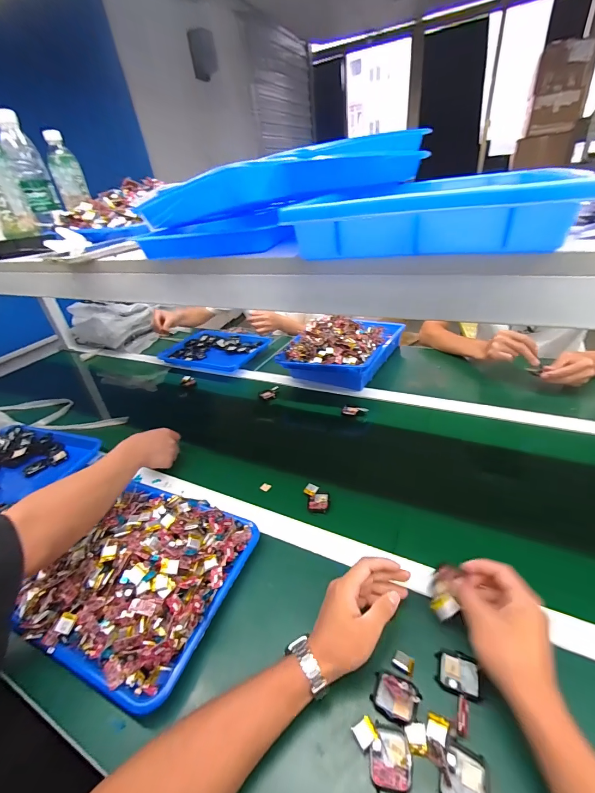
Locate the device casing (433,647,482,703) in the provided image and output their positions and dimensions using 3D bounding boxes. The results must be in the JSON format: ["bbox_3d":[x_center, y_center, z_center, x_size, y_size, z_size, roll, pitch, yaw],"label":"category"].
[{"bbox_3d":[0.180,0.309,0.373,0.047,0.009,0.042,8,36,22],"label":"device casing"}]

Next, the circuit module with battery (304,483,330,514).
[{"bbox_3d":[0.033,0.182,0.598,0.046,0.014,0.054,3,34,15],"label":"circuit module with battery"}]

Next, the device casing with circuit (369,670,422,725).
[{"bbox_3d":[0.105,0.324,0.360,0.047,0.014,0.039,9,36,24],"label":"device casing with circuit"}]

